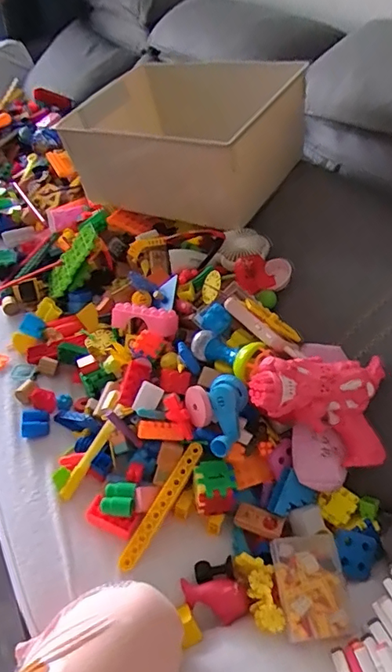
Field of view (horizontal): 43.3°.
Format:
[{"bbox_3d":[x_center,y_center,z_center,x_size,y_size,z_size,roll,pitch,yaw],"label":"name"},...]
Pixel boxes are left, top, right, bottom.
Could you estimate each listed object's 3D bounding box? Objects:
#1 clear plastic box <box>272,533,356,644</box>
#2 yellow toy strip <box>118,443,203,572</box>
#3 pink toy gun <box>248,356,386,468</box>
[{"bbox_3d":[0.137,0.293,0.579,0.081,0.030,0.103,-6,41,-7],"label":"clear plastic box"},{"bbox_3d":[-0.043,0.220,0.642,0.021,0.015,0.176,25,71,26],"label":"yellow toy strip"},{"bbox_3d":[0.161,0.096,0.632,0.193,0.136,0.047,1,1,-16],"label":"pink toy gun"}]

